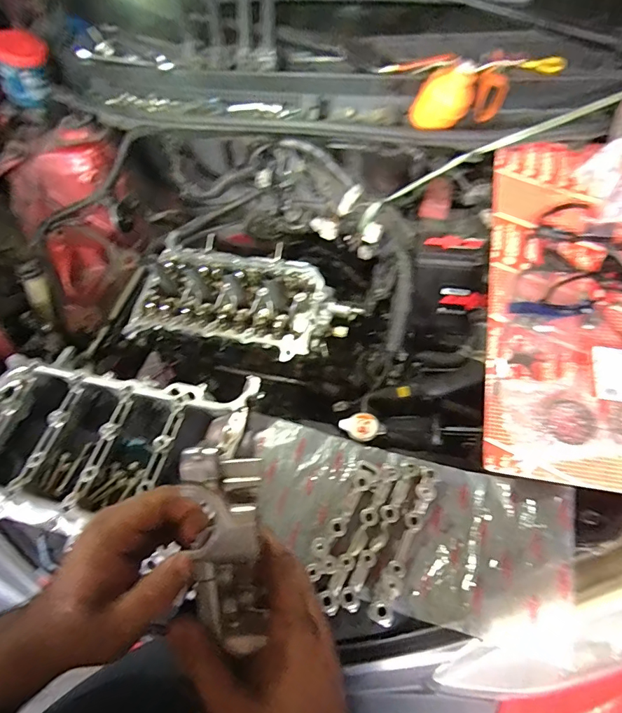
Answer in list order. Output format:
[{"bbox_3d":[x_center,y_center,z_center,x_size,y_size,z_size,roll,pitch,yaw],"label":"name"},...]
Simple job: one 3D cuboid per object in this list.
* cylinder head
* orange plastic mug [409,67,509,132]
[{"bbox_3d":[-0.145,-0.119,0.871,0.443,0.093,0.233,11,57,13],"label":"cylinder head"},{"bbox_3d":[0.229,-0.409,0.657,0.125,0.092,0.077,-26,57,-12],"label":"orange plastic mug"}]

